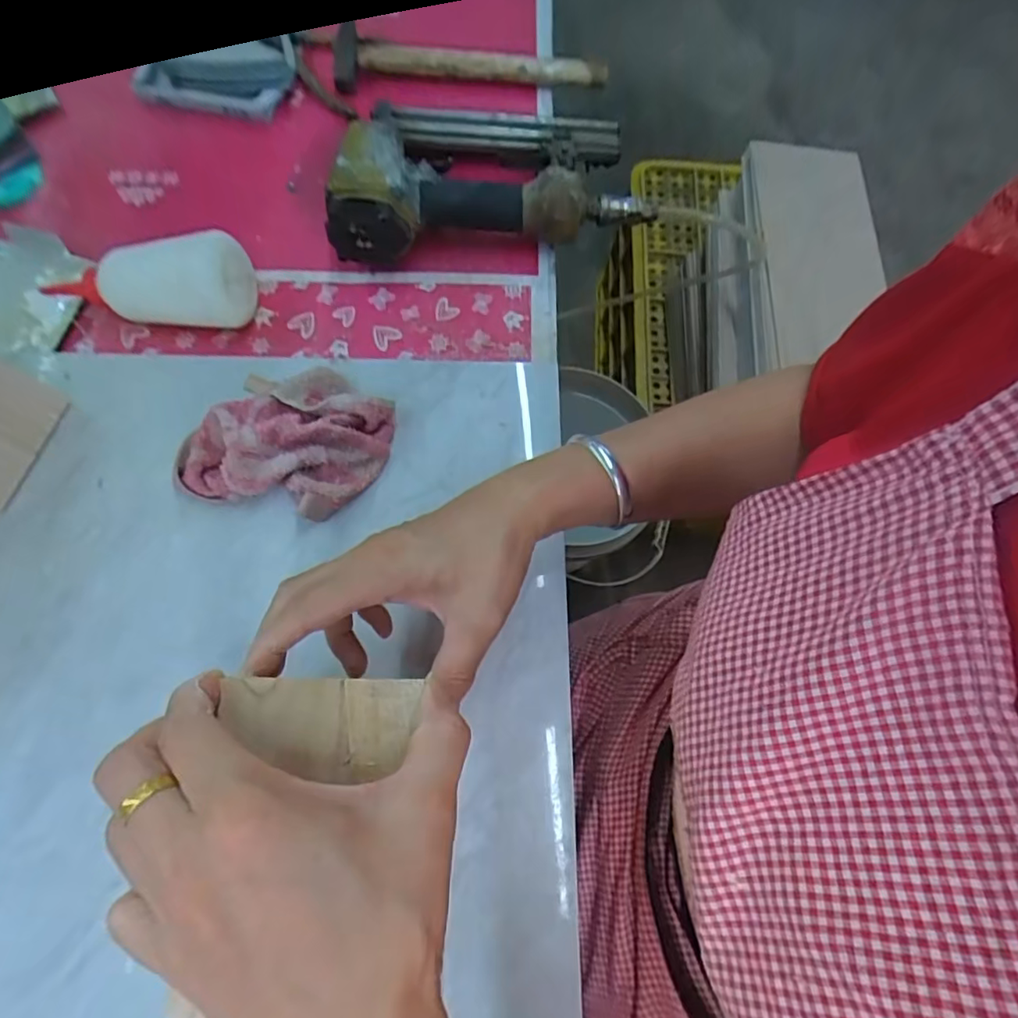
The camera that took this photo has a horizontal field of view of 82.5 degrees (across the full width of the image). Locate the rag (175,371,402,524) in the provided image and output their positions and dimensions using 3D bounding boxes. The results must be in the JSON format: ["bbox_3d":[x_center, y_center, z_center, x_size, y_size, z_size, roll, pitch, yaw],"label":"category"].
[{"bbox_3d":[-0.150,-0.053,0.397,0.130,0.039,0.109,12,72,2],"label":"rag"}]

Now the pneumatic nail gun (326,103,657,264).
[{"bbox_3d":[-0.013,-0.277,0.472,0.246,0.059,0.159,-2,72,-3],"label":"pneumatic nail gun"}]

